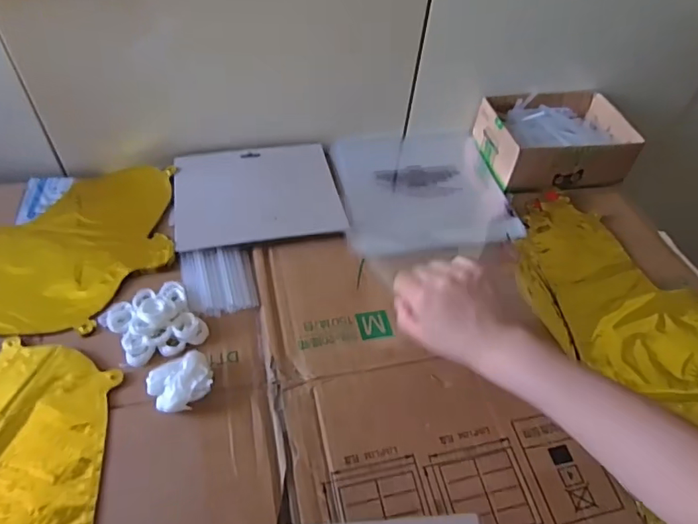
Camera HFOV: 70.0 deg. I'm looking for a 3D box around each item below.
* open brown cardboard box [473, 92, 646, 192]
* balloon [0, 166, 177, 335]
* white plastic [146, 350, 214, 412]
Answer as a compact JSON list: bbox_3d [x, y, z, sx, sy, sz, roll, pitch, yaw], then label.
[{"bbox_3d":[0.281,-0.167,0.681,0.190,0.063,0.138,-5,52,-9],"label":"open brown cardboard box"},{"bbox_3d":[-0.392,-0.014,0.530,0.385,0.007,0.224,-6,52,-11],"label":"balloon"},{"bbox_3d":[-0.148,0.108,0.443,0.052,0.024,0.045,-23,57,-23],"label":"white plastic"}]

